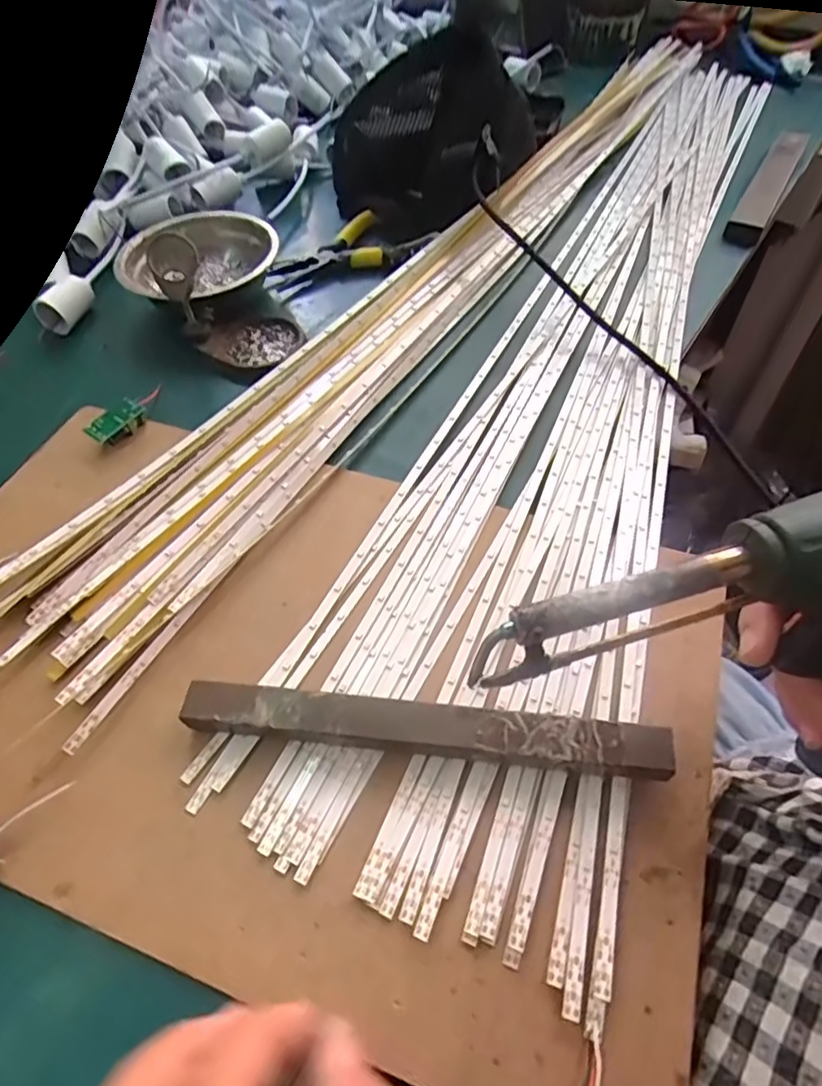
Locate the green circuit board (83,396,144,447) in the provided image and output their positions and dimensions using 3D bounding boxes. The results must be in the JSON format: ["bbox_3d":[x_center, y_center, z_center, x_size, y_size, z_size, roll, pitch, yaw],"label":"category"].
[{"bbox_3d":[-0.200,-0.081,0.414,0.017,0.013,0.038,29,60,19],"label":"green circuit board"}]

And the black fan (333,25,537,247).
[{"bbox_3d":[0.004,-0.350,0.520,0.174,0.108,0.119,23,58,16],"label":"black fan"}]

